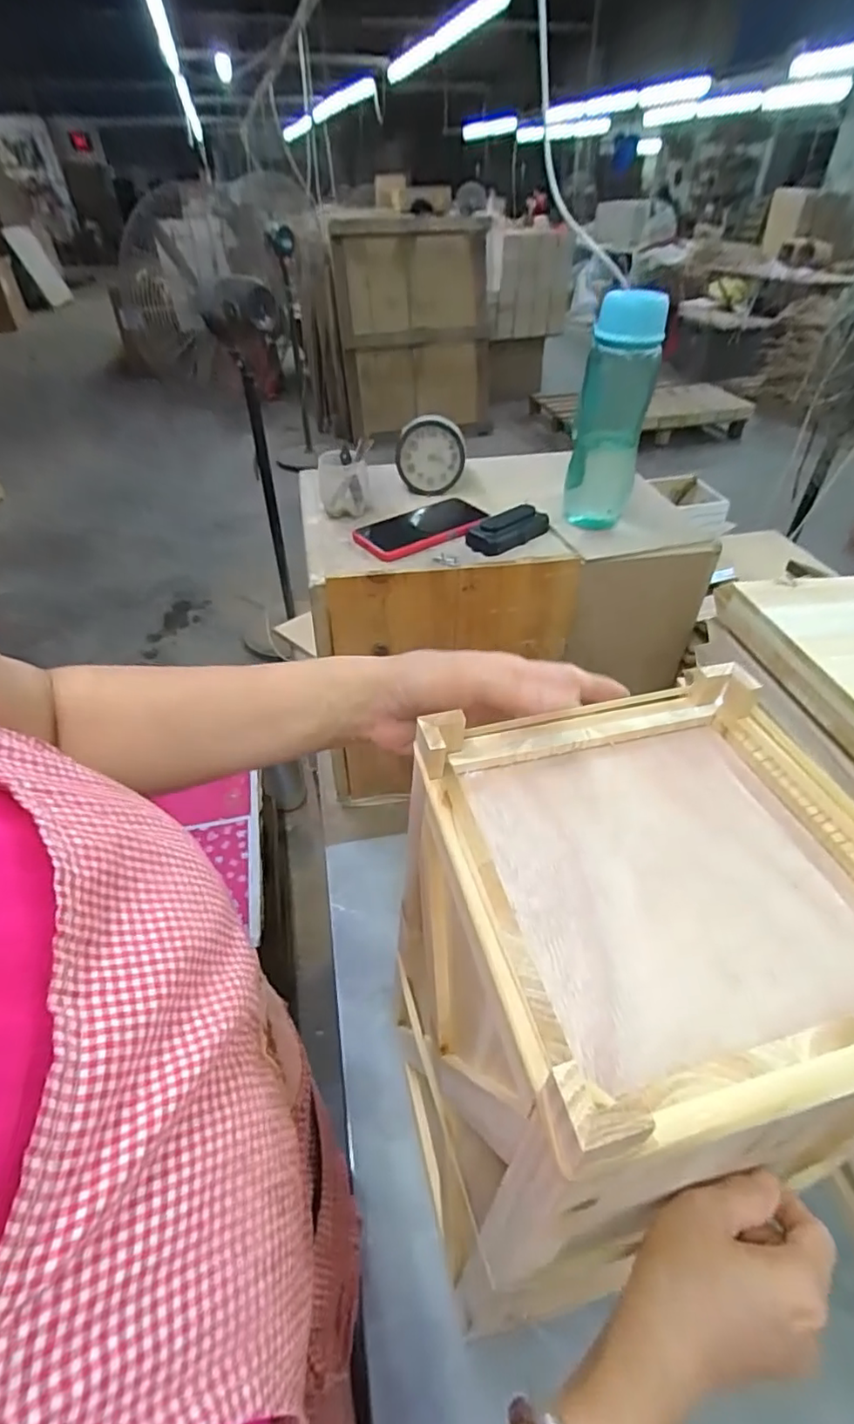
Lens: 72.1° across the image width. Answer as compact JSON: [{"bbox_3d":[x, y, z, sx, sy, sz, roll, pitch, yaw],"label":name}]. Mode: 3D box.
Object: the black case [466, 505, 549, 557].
[{"bbox_3d":[0.102,-0.220,0.701,0.105,0.029,0.044,-21,45,-20],"label":"black case"}]

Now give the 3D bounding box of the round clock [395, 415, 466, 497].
[{"bbox_3d":[0.005,-0.343,0.790,0.089,0.093,0.035,-5,42,-4],"label":"round clock"}]

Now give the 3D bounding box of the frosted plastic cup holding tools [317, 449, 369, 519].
[{"bbox_3d":[-0.107,-0.293,0.752,0.062,0.068,0.051,-6,42,-5],"label":"frosted plastic cup holding tools"}]

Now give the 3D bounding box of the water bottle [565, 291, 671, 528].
[{"bbox_3d":[0.213,-0.342,0.685,0.079,0.246,0.063,7,43,10],"label":"water bottle"}]

